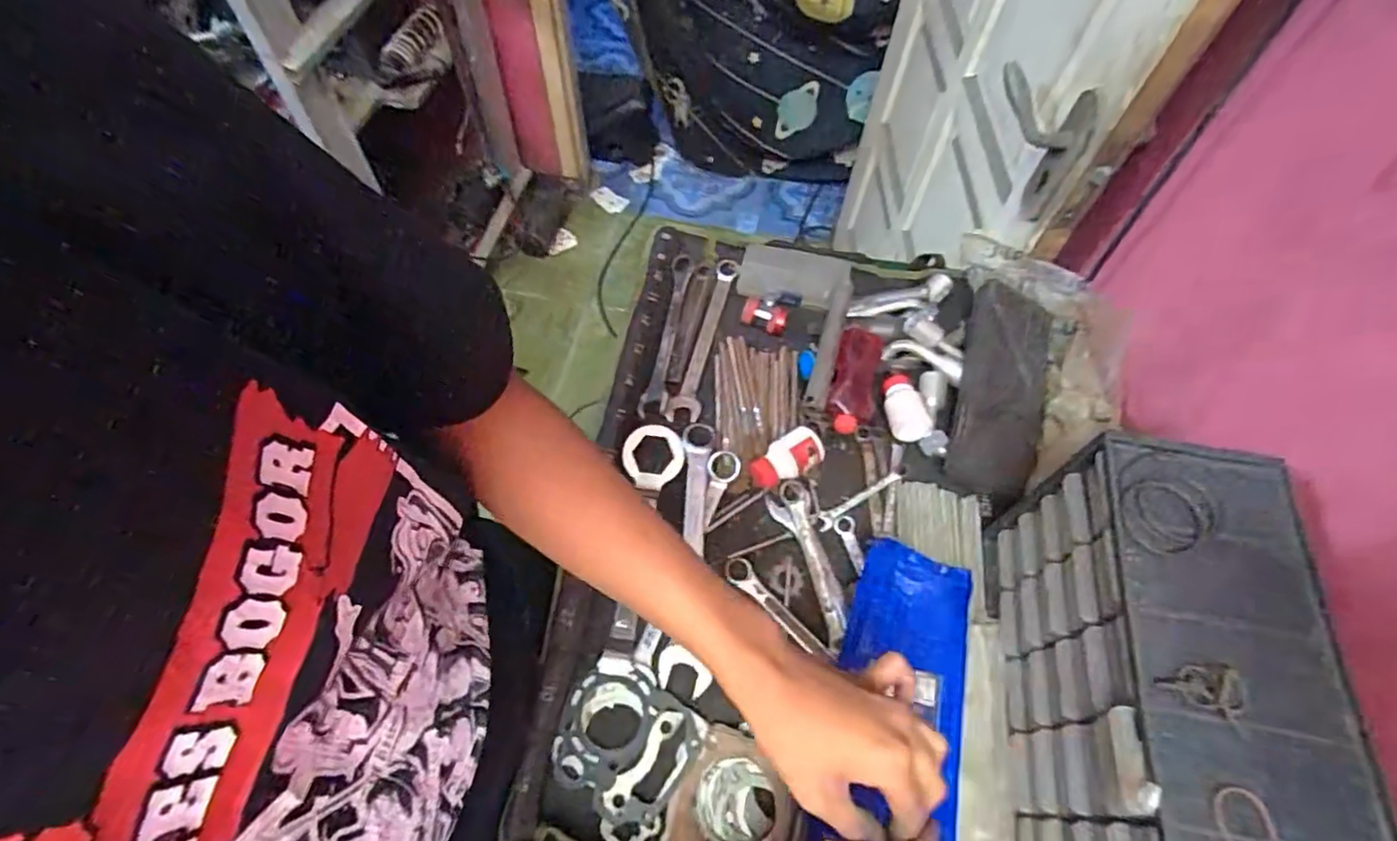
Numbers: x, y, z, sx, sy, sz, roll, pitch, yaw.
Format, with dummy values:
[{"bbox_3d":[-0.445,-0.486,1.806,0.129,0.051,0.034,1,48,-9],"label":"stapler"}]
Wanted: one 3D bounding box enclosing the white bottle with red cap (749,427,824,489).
[{"bbox_3d":[0.085,0.039,0.626,0.071,0.042,0.041,-29,66,-17],"label":"white bottle with red cap"}]

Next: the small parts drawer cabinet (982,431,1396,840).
[{"bbox_3d":[0.305,0.187,0.445,0.129,0.191,0.288,10,61,3],"label":"small parts drawer cabinet"}]

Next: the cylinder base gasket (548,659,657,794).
[{"bbox_3d":[-0.079,0.253,0.534,0.072,0.008,0.099,8,65,10],"label":"cylinder base gasket"}]

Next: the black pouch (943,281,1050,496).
[{"bbox_3d":[0.315,-0.043,0.657,0.091,0.029,0.239,20,62,9],"label":"black pouch"}]

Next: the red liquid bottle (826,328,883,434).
[{"bbox_3d":[0.165,-0.039,0.684,0.047,0.048,0.126,15,62,6],"label":"red liquid bottle"}]

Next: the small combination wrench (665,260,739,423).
[{"bbox_3d":[0.010,-0.093,0.725,0.032,0.020,0.219,15,62,6],"label":"small combination wrench"}]

